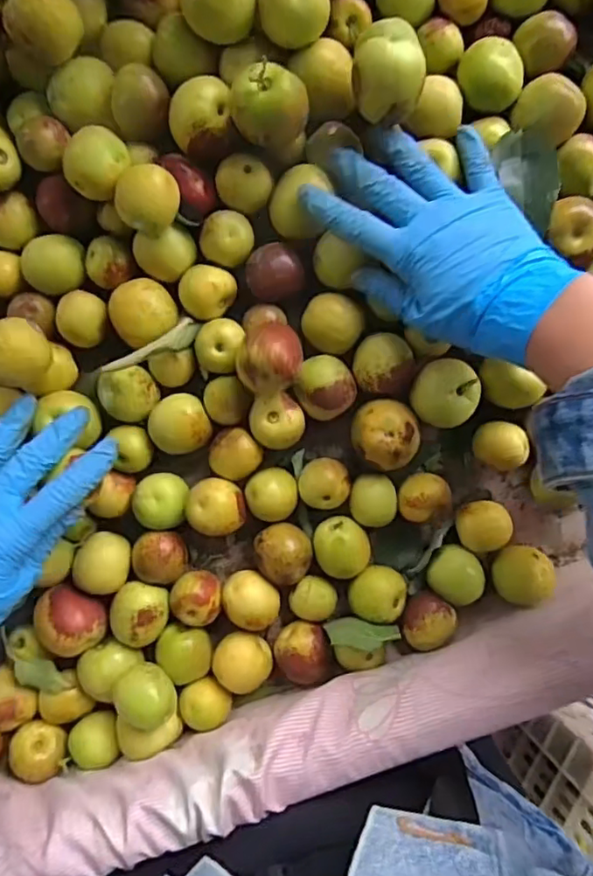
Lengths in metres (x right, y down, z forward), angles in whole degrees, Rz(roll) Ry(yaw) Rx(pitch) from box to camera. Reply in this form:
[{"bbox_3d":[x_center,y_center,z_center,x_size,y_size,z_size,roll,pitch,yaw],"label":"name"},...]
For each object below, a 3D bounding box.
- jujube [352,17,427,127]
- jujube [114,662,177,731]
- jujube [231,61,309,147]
[{"bbox_3d":[0.050,-0.201,0.332,0.036,0.042,0.042,-19,94,-6],"label":"jujube"},{"bbox_3d":[-0.093,0.158,0.363,0.039,0.030,0.031,41,87,-6],"label":"jujube"},{"bbox_3d":[-0.015,-0.184,0.330,0.040,0.037,0.033,-10,93,-6],"label":"jujube"}]

